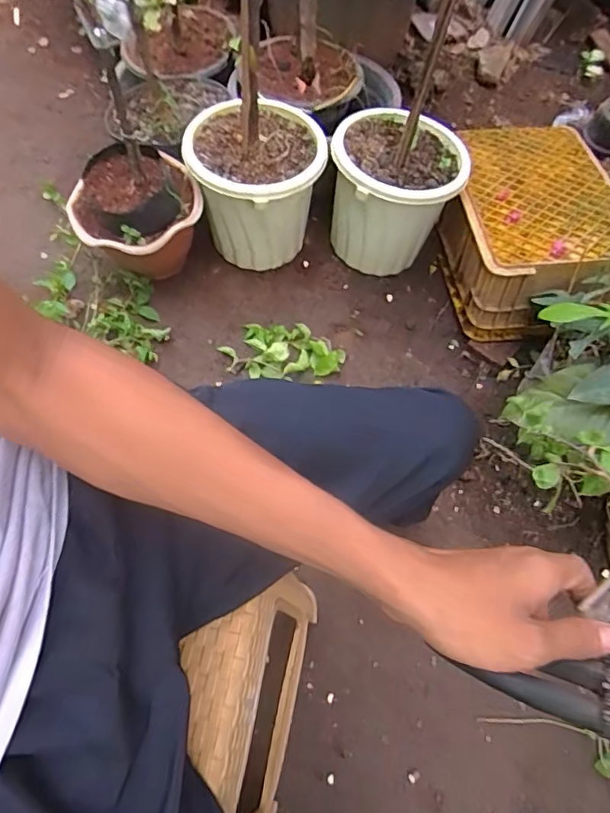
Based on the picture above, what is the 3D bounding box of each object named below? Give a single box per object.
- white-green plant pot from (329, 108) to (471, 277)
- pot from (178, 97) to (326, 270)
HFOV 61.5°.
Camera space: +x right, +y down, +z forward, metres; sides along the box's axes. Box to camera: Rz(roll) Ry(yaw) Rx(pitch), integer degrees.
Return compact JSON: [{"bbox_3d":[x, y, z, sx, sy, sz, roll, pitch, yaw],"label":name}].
[{"bbox_3d":[0.183,-0.439,1.081,0.247,0.253,0.237,0,64,-1],"label":"white-green plant pot"},{"bbox_3d":[-0.096,-0.434,1.043,0.249,0.222,0.242,0,64,-1],"label":"pot"}]

